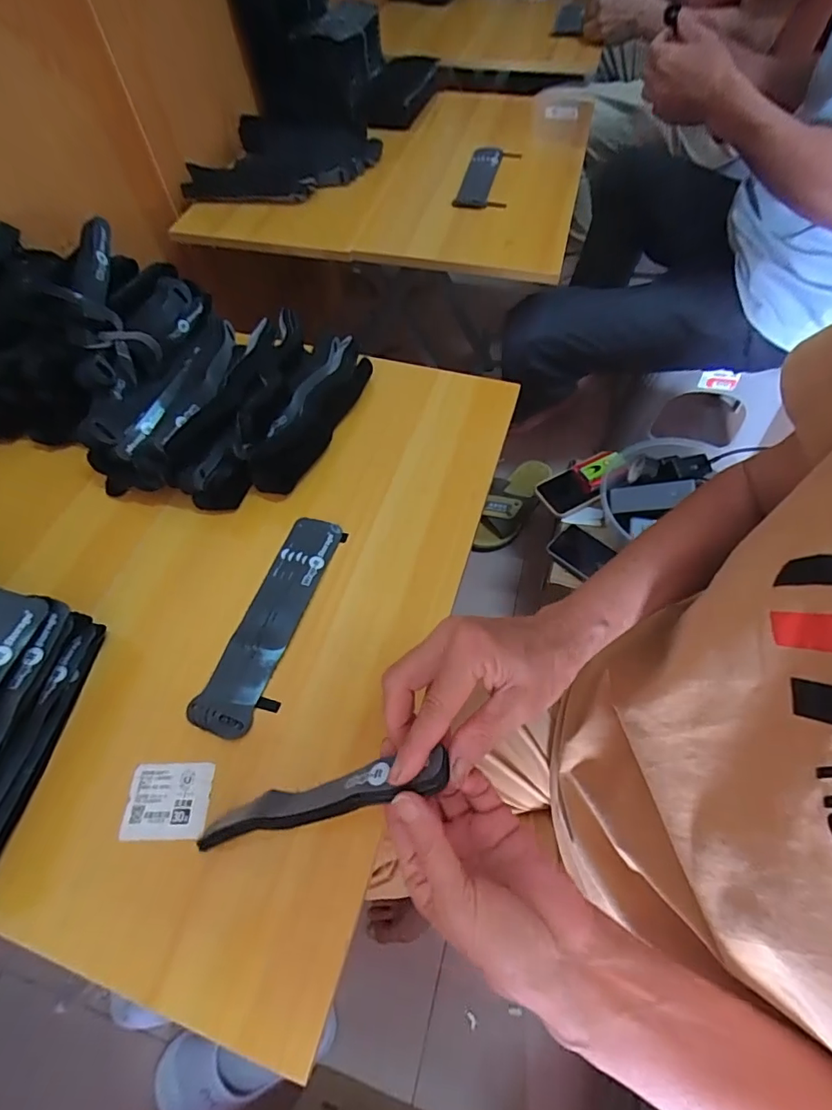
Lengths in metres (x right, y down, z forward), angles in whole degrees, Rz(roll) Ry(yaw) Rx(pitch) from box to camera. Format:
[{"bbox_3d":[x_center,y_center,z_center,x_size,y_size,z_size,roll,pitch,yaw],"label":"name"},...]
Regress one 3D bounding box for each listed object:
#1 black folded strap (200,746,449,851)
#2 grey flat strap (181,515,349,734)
[{"bbox_3d":[-0.057,0.141,0.282,0.173,0.014,0.022,-25,58,22],"label":"black folded strap"},{"bbox_3d":[-0.120,0.052,0.418,0.055,0.011,0.198,15,62,10],"label":"grey flat strap"}]

